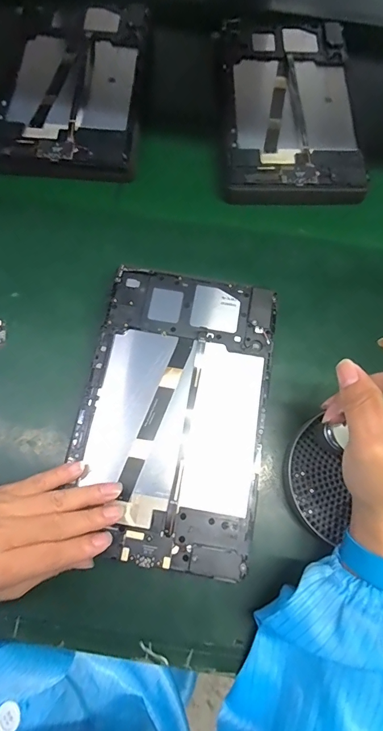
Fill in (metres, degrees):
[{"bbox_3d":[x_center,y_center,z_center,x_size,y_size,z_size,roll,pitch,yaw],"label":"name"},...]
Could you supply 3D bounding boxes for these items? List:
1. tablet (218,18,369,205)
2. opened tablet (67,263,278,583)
[{"bbox_3d":[0.109,-0.296,0.432,0.146,0.024,0.259,0,73,-2],"label":"tablet"},{"bbox_3d":[-0.013,0.033,0.312,0.147,0.013,0.234,10,75,3],"label":"opened tablet"}]

